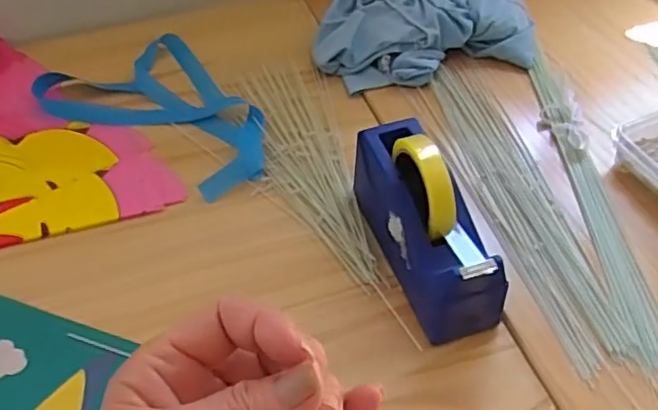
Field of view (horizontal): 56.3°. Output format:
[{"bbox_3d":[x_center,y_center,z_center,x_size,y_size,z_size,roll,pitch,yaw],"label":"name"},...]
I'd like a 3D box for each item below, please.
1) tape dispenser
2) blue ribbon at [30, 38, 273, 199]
[{"bbox_3d":[0.089,0.010,0.574,0.072,0.120,0.201,-18,52,-13],"label":"tape dispenser"},{"bbox_3d":[-0.195,-0.128,0.771,0.328,0.022,0.182,29,56,24],"label":"blue ribbon"}]

